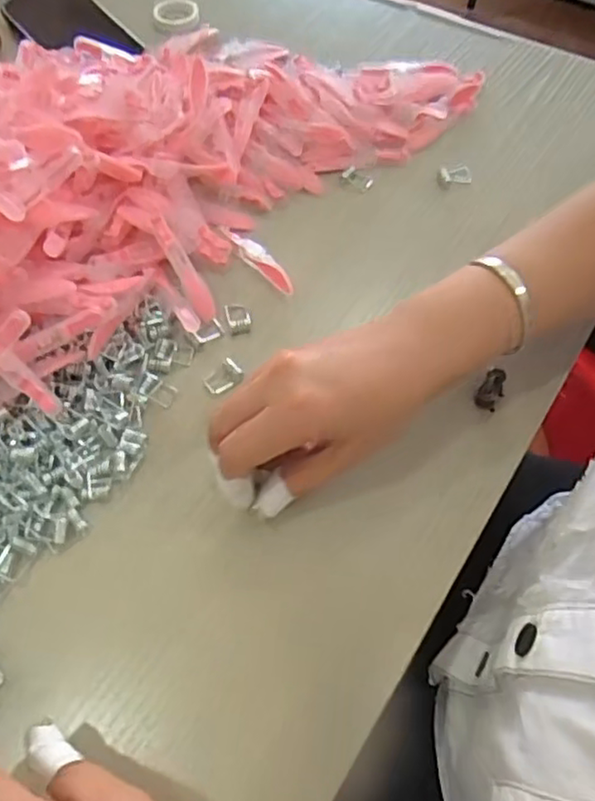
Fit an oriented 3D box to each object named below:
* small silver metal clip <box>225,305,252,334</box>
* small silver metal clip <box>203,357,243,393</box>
[{"bbox_3d":[-0.038,-0.055,0.419,0.016,0.007,0.024,-13,61,-6],"label":"small silver metal clip"},{"bbox_3d":[-0.046,-0.015,0.394,0.022,0.009,0.016,-37,66,-19],"label":"small silver metal clip"}]

